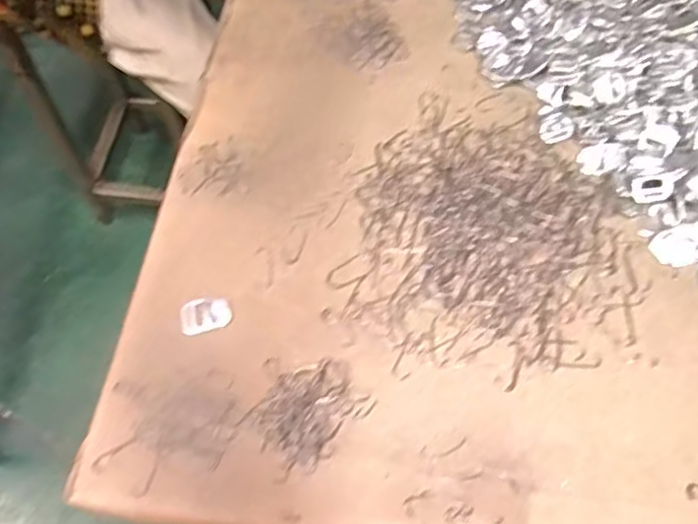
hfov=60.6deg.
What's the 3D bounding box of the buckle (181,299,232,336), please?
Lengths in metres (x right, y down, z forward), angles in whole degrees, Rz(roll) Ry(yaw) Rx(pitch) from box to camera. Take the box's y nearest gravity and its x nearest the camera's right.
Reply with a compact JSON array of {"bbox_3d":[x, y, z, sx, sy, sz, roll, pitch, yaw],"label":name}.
[{"bbox_3d":[-0.118,0.044,0.492,0.040,0.009,0.027,-16,64,-7],"label":"buckle"}]

